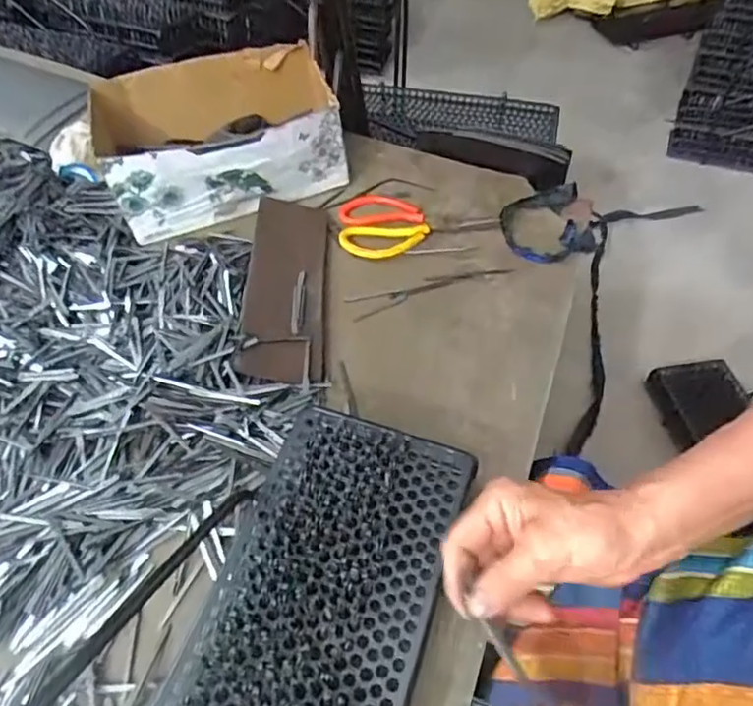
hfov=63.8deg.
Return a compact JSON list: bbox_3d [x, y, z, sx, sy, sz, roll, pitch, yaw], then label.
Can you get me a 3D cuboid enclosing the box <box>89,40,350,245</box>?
[{"bbox_3d":[-0.201,-0.278,0.772,0.294,0.109,0.207,-15,54,-12],"label":"box"}]

